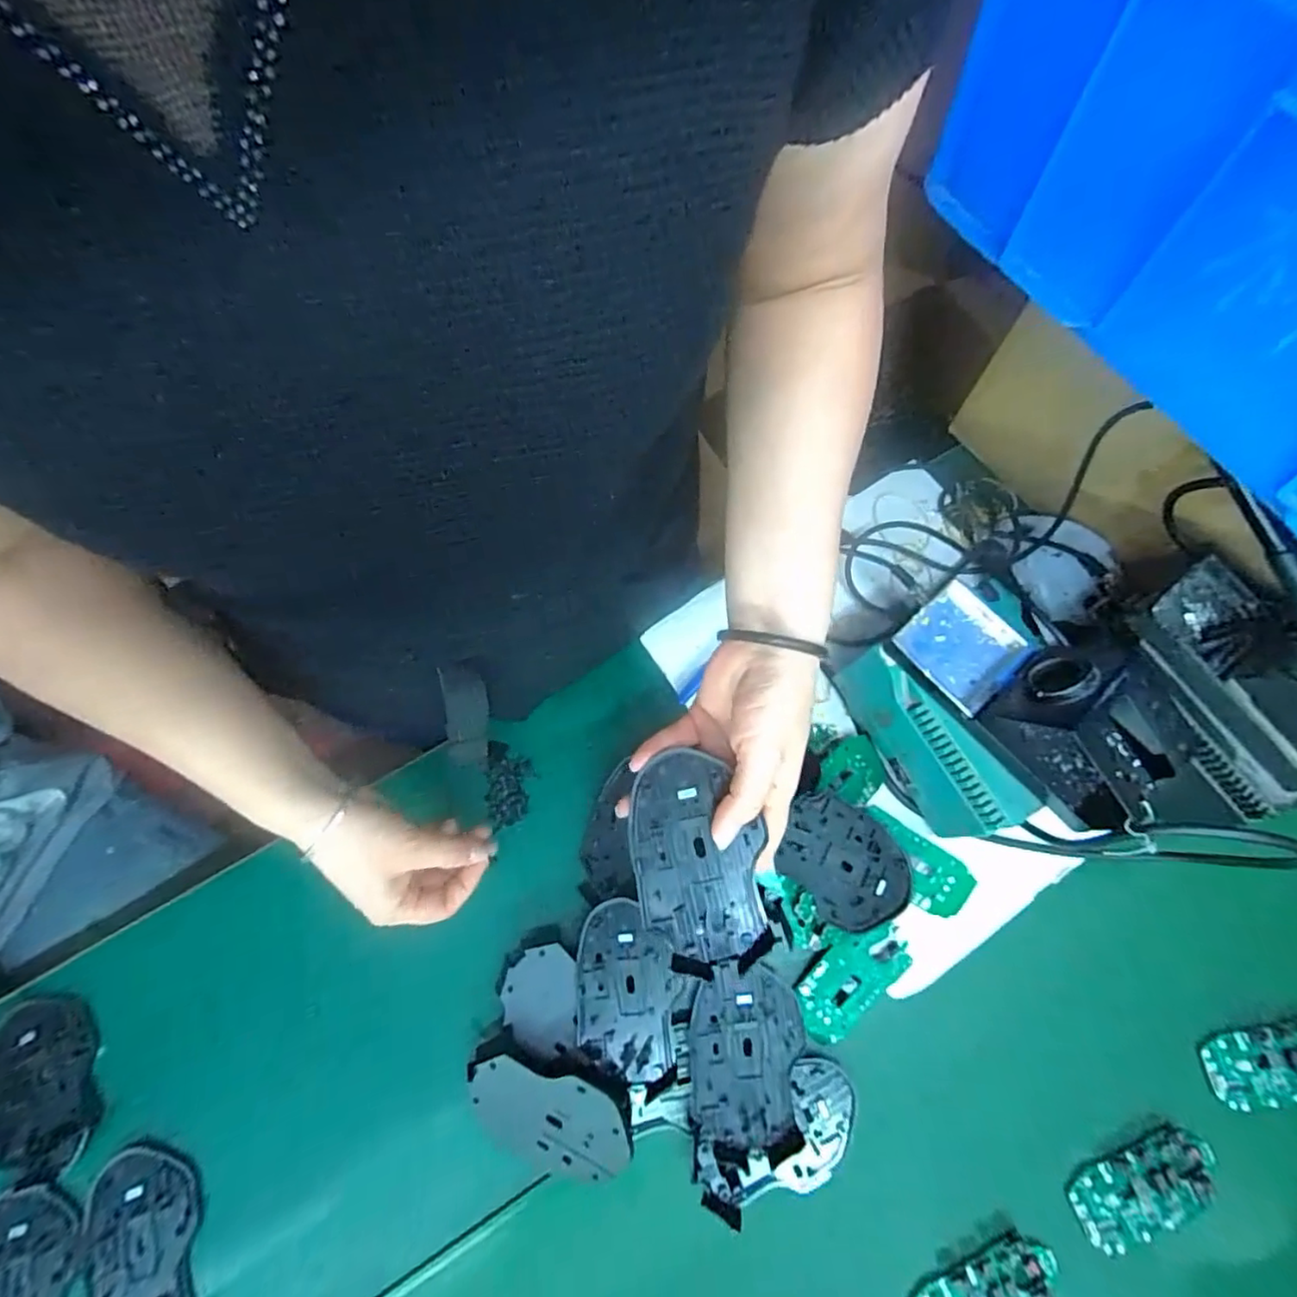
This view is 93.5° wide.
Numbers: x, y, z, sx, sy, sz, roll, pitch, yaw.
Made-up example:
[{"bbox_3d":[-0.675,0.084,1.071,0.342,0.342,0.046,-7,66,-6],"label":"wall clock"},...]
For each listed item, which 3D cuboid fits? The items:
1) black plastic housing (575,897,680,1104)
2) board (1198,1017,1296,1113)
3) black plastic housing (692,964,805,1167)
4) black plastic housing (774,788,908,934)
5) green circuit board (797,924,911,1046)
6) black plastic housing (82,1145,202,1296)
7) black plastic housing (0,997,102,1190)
[{"bbox_3d":[-0.016,0.231,0.414,0.066,0.016,0.110,2,73,2],"label":"black plastic housing"},{"bbox_3d":[0.429,0.286,0.418,0.091,0.012,0.048,-6,75,1],"label":"board"},{"bbox_3d":[0.065,0.272,0.401,0.072,0.007,0.116,2,80,-2],"label":"black plastic housing"},{"bbox_3d":[0.135,0.149,0.423,0.104,0.012,0.069,39,80,-9],"label":"black plastic housing"},{"bbox_3d":[0.137,0.231,0.425,0.050,0.015,0.091,40,94,0],"label":"green circuit board"},{"bbox_3d":[-0.330,0.392,0.393,0.072,0.012,0.114,-19,73,-5],"label":"black plastic housing"},{"bbox_3d":[-0.428,0.308,0.429,0.068,0.012,0.111,-20,73,-5],"label":"black plastic housing"}]

